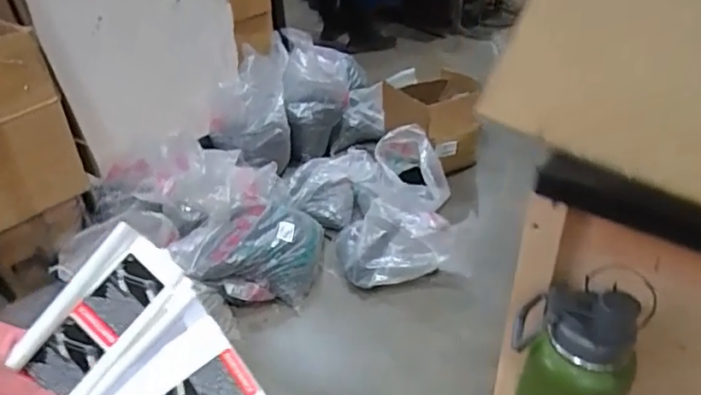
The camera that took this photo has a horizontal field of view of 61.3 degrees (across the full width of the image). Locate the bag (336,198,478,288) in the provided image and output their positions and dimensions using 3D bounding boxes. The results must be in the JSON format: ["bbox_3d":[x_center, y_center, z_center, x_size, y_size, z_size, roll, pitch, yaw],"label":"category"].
[{"bbox_3d":[0.146,0.123,1.587,0.358,0.193,0.153,4,34,4],"label":"bag"}]

